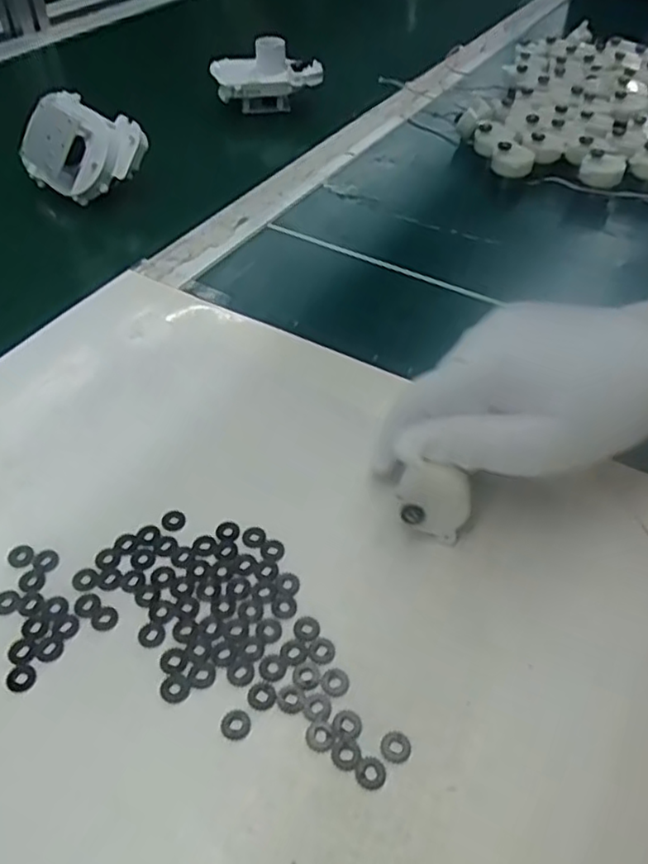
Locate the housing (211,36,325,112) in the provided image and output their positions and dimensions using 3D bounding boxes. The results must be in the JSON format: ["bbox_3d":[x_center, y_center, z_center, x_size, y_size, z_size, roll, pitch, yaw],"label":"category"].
[{"bbox_3d":[-0.054,-0.336,0.622,0.100,0.055,0.049,-2,47,-3],"label":"housing"}]

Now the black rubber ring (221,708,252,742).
[{"bbox_3d":[-0.032,0.107,0.242,0.011,0.004,0.011,1,47,-1],"label":"black rubber ring"}]

